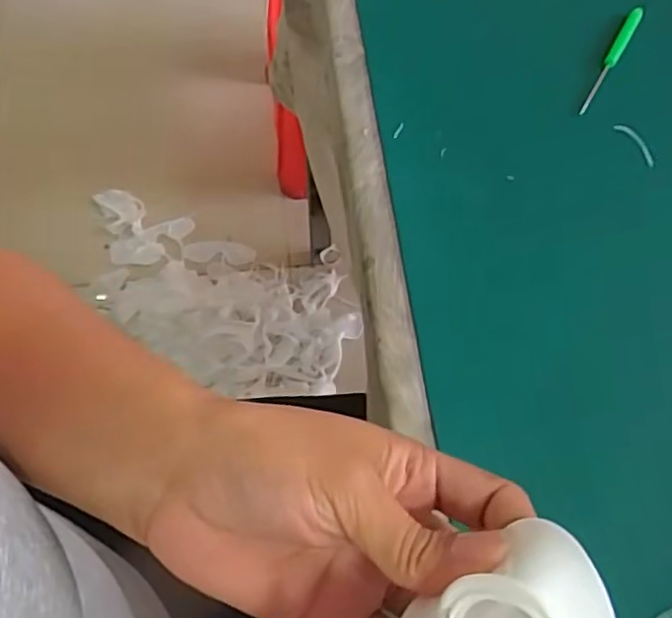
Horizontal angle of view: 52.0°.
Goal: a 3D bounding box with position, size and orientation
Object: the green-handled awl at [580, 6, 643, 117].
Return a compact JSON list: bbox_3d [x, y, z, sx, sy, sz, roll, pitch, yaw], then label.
[{"bbox_3d":[0.195,-0.174,0.491,0.010,0.014,0.113,27,65,13],"label":"green-handled awl"}]

